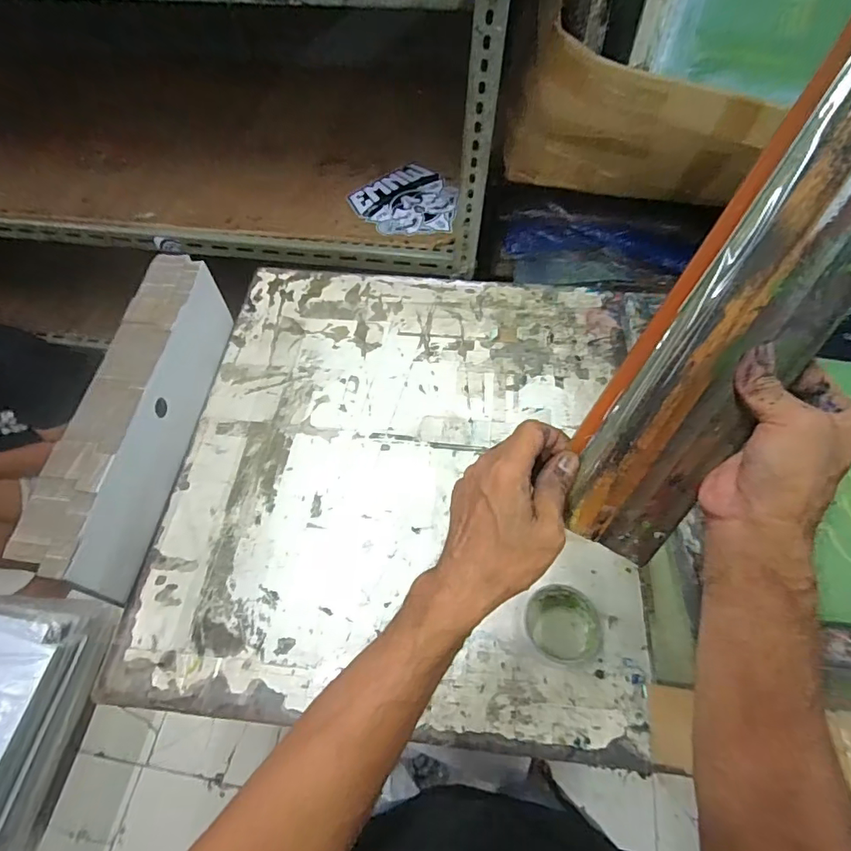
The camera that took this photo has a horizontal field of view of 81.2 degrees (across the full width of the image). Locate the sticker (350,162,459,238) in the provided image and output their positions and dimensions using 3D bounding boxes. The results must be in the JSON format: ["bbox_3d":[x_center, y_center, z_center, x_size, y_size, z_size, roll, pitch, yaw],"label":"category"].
[{"bbox_3d":[-0.028,-0.427,0.956,0.186,0.006,0.199,-34,67,-16],"label":"sticker"}]

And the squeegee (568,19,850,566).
[{"bbox_3d":[0.194,-0.062,0.303,0.090,0.023,0.327,35,108,18],"label":"squeegee"}]

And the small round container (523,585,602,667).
[{"bbox_3d":[0.166,0.237,0.589,0.092,0.041,0.084,16,61,9],"label":"small round container"}]

